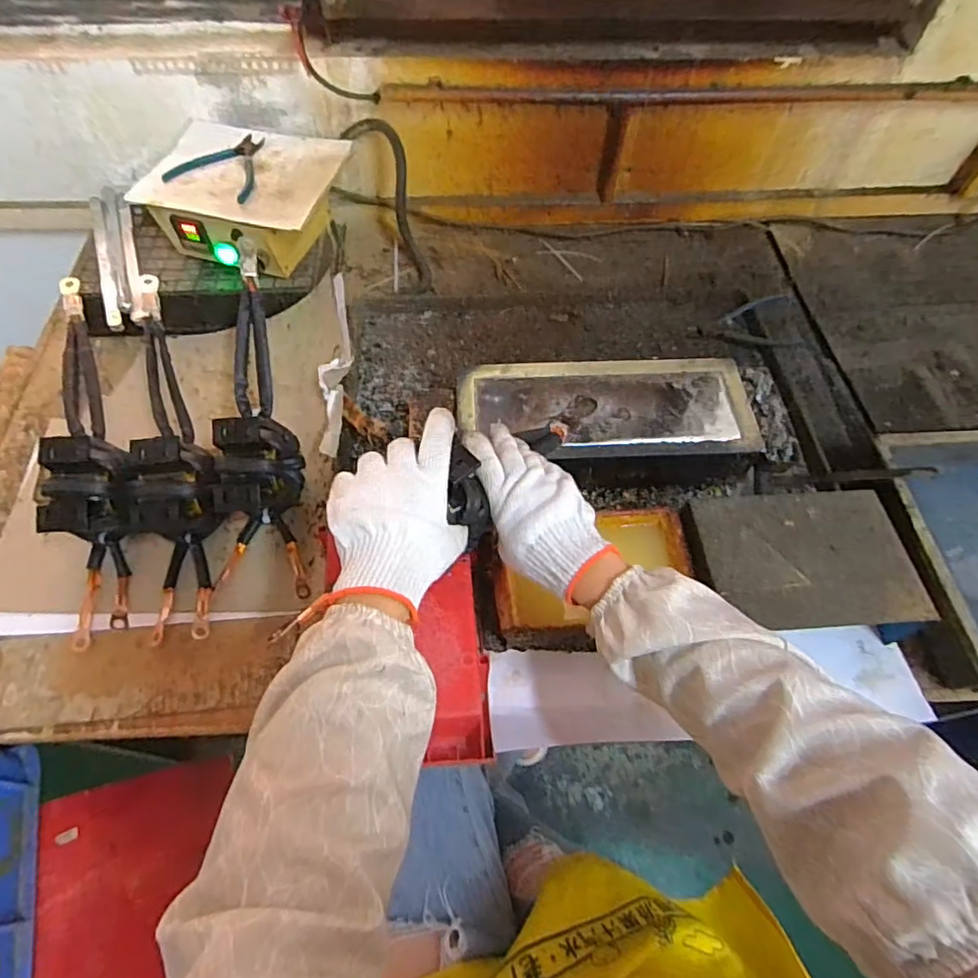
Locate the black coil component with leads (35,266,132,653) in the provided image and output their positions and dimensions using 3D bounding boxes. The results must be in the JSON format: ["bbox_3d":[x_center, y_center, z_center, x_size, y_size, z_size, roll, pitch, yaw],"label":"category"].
[{"bbox_3d":[-0.458,-0.055,0.645,0.081,0.094,0.434,-10,80,-7],"label":"black coil component with leads"}]

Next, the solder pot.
[{"bbox_3d":[0.136,-0.079,0.687,0.341,0.071,0.158,-3,59,-3],"label":"solder pot"}]

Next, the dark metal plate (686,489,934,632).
[{"bbox_3d":[0.313,0.065,0.559,0.194,0.011,0.142,-3,59,-3],"label":"dark metal plate"}]

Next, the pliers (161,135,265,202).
[{"bbox_3d":[-0.369,-0.457,0.802,0.135,0.012,0.130,20,61,11],"label":"pliers"}]

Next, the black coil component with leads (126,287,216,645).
[{"bbox_3d":[-0.366,-0.052,0.660,0.091,0.082,0.438,-11,79,-7],"label":"black coil component with leads"}]

